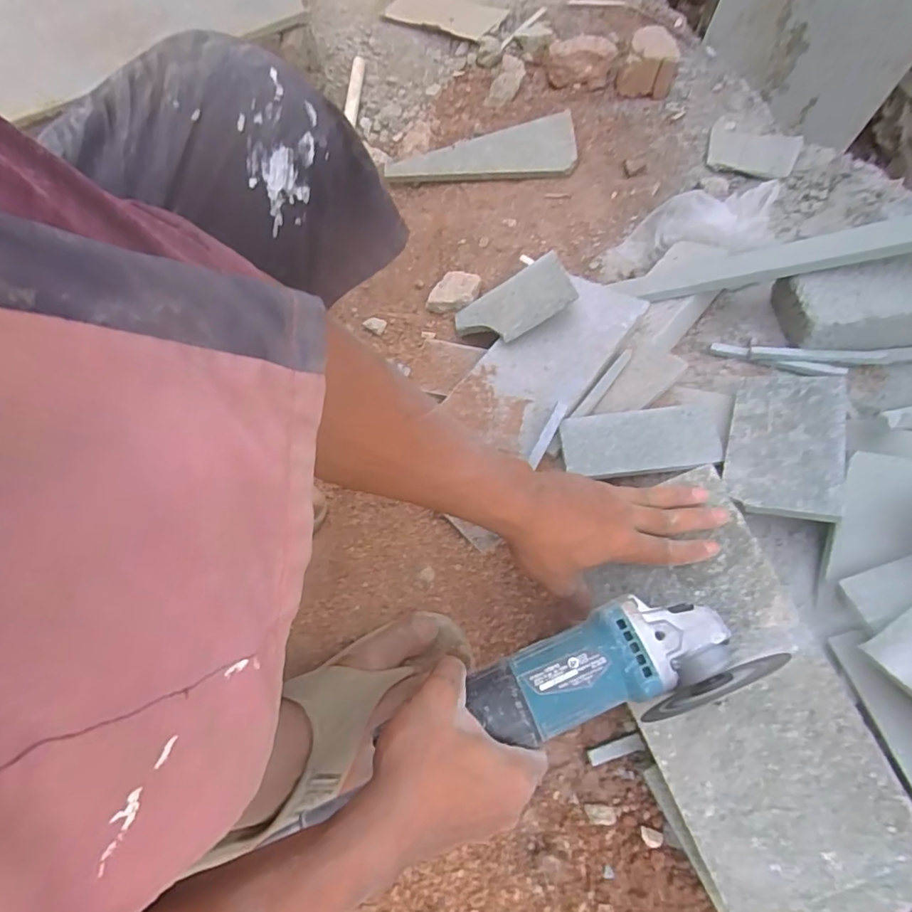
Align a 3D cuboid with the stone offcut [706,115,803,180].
[{"bbox_3d":[0.435,-0.452,0.805,0.124,0.018,0.093,22,73,14],"label":"stone offcut"}]

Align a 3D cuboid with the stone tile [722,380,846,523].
[{"bbox_3d":[0.308,-0.013,0.512,0.094,0.006,0.150,6,61,32],"label":"stone tile"}]

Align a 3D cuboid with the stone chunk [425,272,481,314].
[{"bbox_3d":[-0.001,-0.221,0.739,0.061,0.022,0.061,16,64,10],"label":"stone chunk"}]

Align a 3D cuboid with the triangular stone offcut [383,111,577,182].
[{"bbox_3d":[0.042,-0.460,0.846,0.293,0.016,0.092,-13,81,-1],"label":"triangular stone offcut"}]

